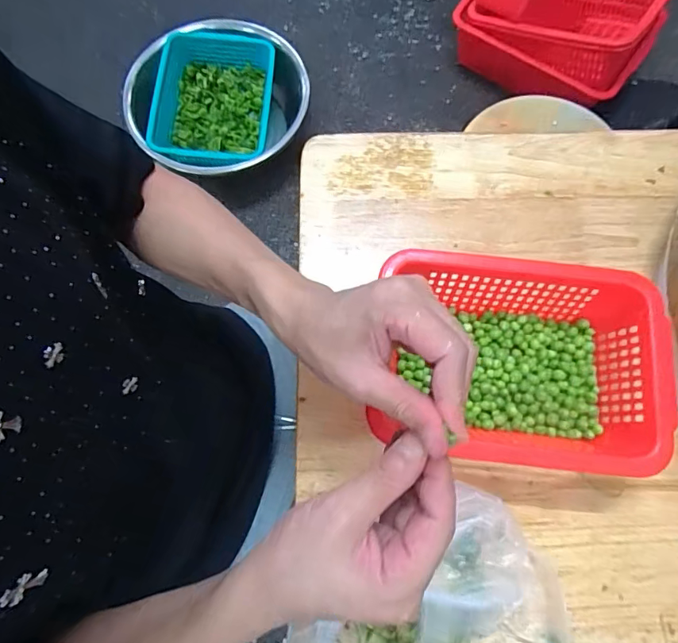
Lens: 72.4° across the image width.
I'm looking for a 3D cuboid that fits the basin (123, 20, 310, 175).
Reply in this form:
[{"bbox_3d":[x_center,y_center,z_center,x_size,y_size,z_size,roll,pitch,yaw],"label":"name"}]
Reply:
[{"bbox_3d":[-0.337,-0.578,1.323,0.494,0.250,0.455,0,74,0],"label":"basin"}]

